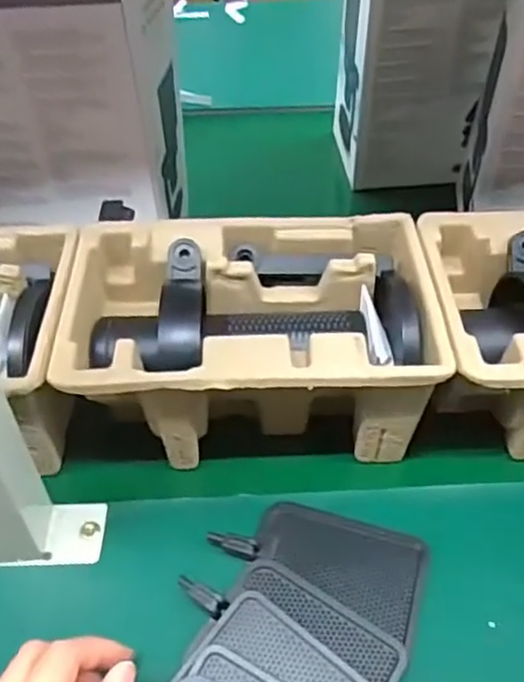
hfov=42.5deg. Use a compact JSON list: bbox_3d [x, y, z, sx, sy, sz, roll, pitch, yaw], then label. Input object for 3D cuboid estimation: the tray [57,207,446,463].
[{"bbox_3d":[-0.007,0.003,0.452,0.224,0.099,0.144,-5,45,2],"label":"tray"}]

